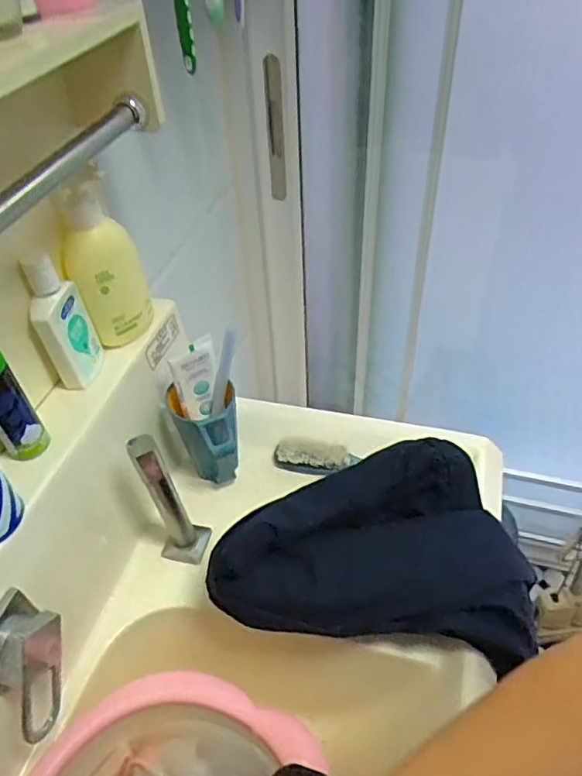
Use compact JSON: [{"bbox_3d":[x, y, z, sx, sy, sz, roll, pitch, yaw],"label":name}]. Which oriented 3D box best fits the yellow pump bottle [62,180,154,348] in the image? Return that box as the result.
[{"bbox_3d":[-0.175,-0.111,0.541,0.067,0.143,0.035,-19,46,-16],"label":"yellow pump bottle"}]

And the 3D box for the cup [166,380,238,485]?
[{"bbox_3d":[-0.090,0.061,0.628,0.071,0.111,0.071,-2,43,1],"label":"cup"}]

